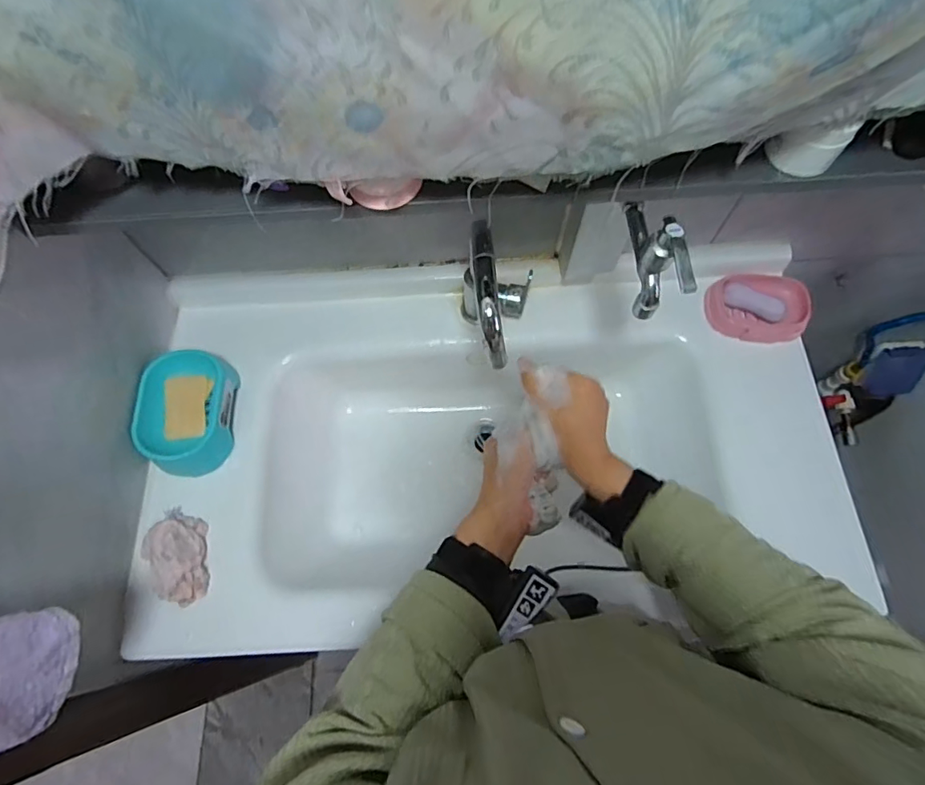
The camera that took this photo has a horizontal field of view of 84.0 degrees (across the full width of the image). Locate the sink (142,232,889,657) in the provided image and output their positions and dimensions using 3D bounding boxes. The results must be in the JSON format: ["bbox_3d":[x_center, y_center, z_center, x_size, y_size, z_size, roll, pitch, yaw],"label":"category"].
[{"bbox_3d":[0.040,0.073,0.744,0.876,0.218,0.480,-5,69,0],"label":"sink"}]

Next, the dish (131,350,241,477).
[{"bbox_3d":[-0.375,0.026,0.692,0.137,0.060,0.161,9,76,-12],"label":"dish"}]

